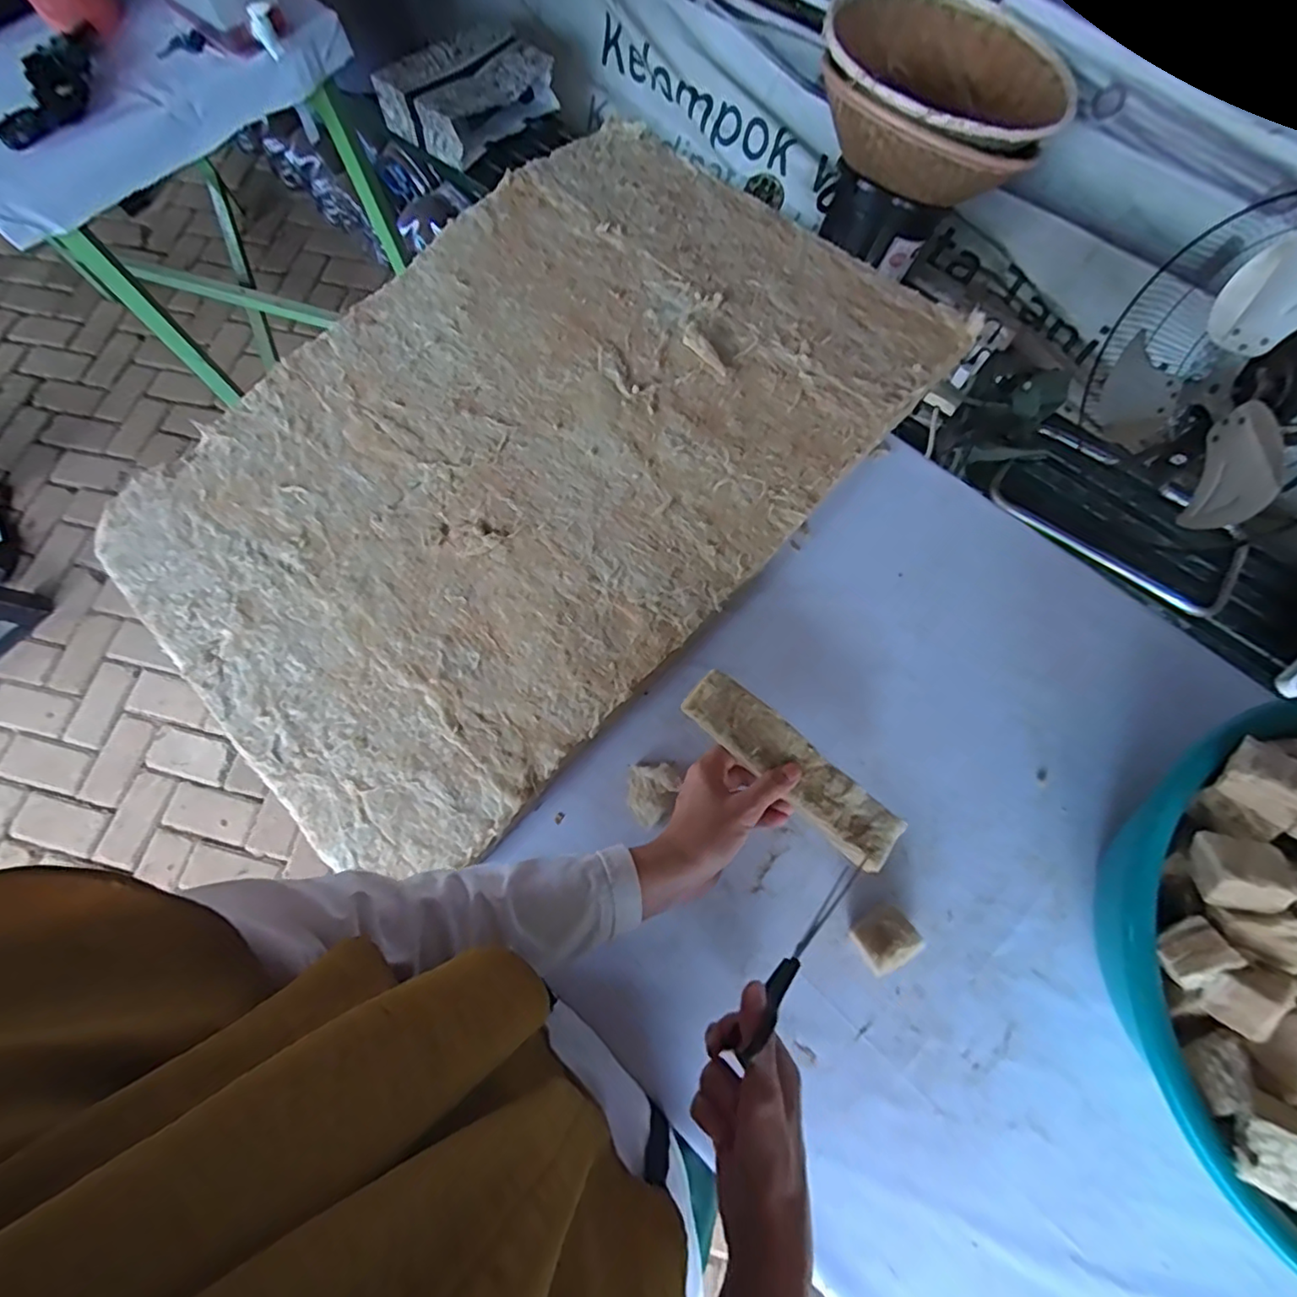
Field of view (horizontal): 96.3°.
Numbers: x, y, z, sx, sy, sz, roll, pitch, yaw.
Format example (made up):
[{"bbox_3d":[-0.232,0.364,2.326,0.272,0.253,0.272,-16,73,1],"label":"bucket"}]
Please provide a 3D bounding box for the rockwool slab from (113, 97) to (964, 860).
[{"bbox_3d":[-0.106,-0.222,0.596,0.548,0.041,0.781,41,75,13],"label":"rockwool slab"}]

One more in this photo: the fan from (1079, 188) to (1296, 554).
[{"bbox_3d":[0.862,-0.380,0.854,0.192,0.419,0.406,-6,70,-2],"label":"fan"}]

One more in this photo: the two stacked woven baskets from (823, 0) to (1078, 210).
[{"bbox_3d":[0.492,-0.950,0.986,0.407,0.152,0.391,23,72,8],"label":"two stacked woven baskets"}]

